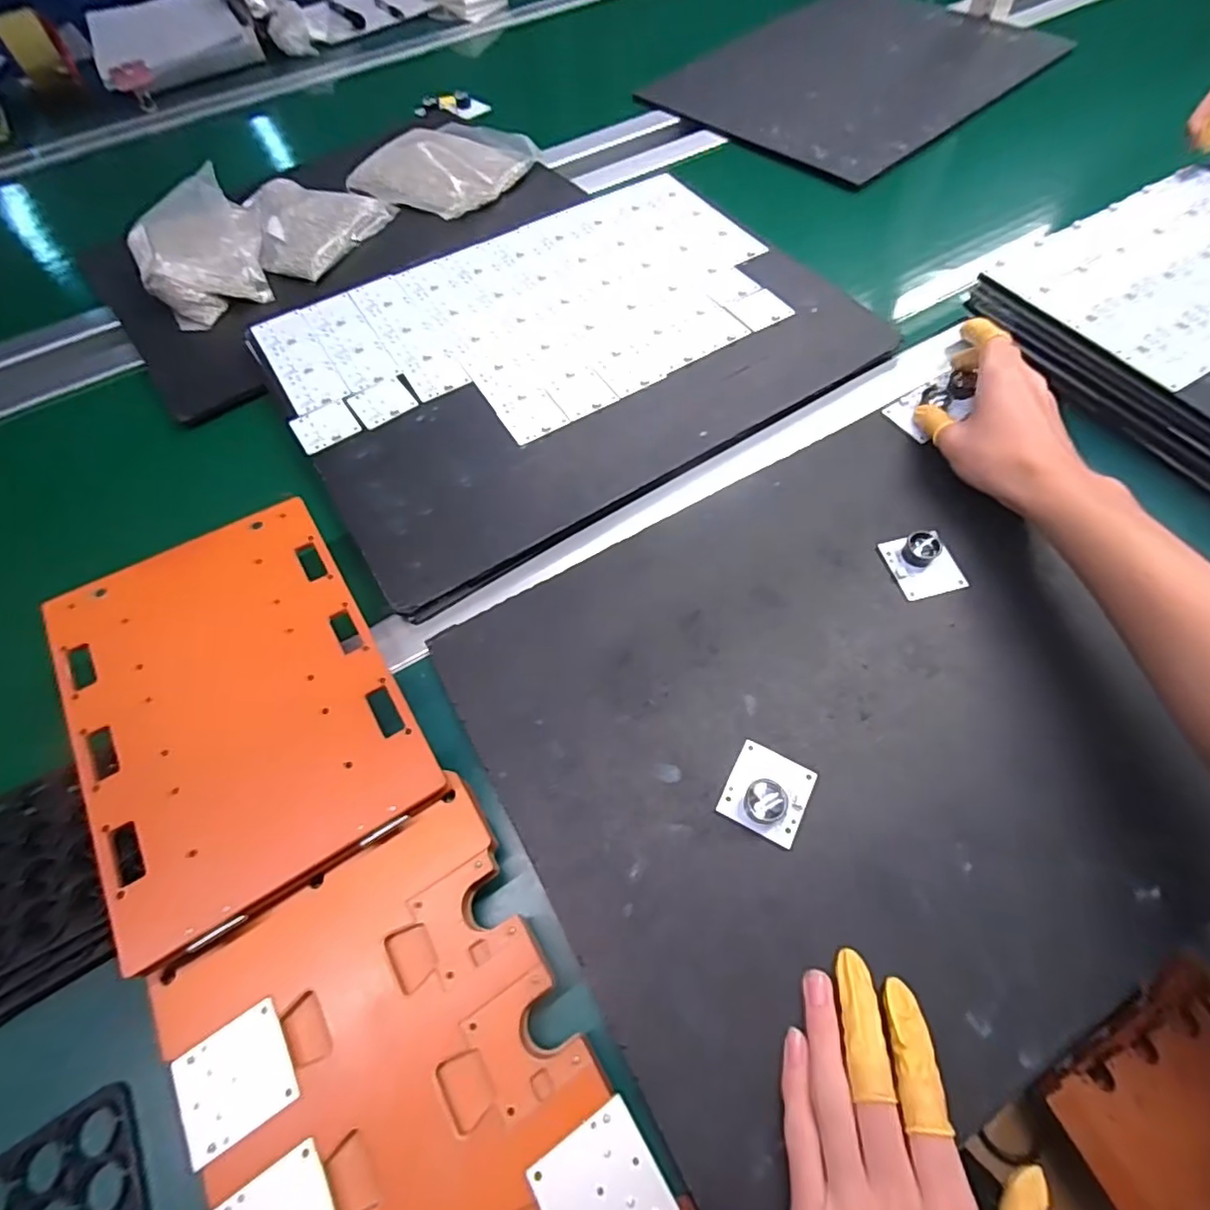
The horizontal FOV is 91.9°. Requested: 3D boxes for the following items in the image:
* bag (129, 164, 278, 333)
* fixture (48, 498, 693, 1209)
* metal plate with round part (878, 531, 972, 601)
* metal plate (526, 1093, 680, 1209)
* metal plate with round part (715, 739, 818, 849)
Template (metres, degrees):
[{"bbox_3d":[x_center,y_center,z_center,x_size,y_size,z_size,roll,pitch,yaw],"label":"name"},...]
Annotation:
[{"bbox_3d":[-0.414,-0.363,0.594,0.119,0.046,0.157,-29,65,-13],"label":"bag"},{"bbox_3d":[-0.144,0.146,0.301,0.161,0.050,0.448,-31,66,-14],"label":"fixture"},{"bbox_3d":[0.221,-0.030,0.404,0.044,0.015,0.047,-12,63,-5],"label":"metal plate with round part"},{"bbox_3d":[-0.001,0.240,0.239,0.047,0.004,0.044,-30,66,-14],"label":"metal plate"},{"bbox_3d":[0.094,0.106,0.334,0.045,0.012,0.047,26,66,14],"label":"metal plate with round part"}]

